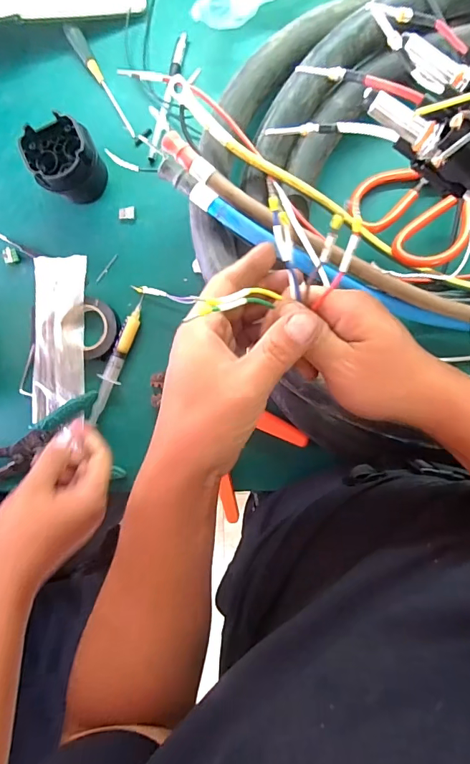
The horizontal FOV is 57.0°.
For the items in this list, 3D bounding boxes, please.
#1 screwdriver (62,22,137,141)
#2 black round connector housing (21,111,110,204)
[{"bbox_3d":[-0.156,-0.350,0.502,0.016,0.014,0.140,-31,87,5],"label":"screwdriver"},{"bbox_3d":[-0.181,-0.240,0.479,0.068,0.074,0.066,0,90,5],"label":"black round connector housing"}]

